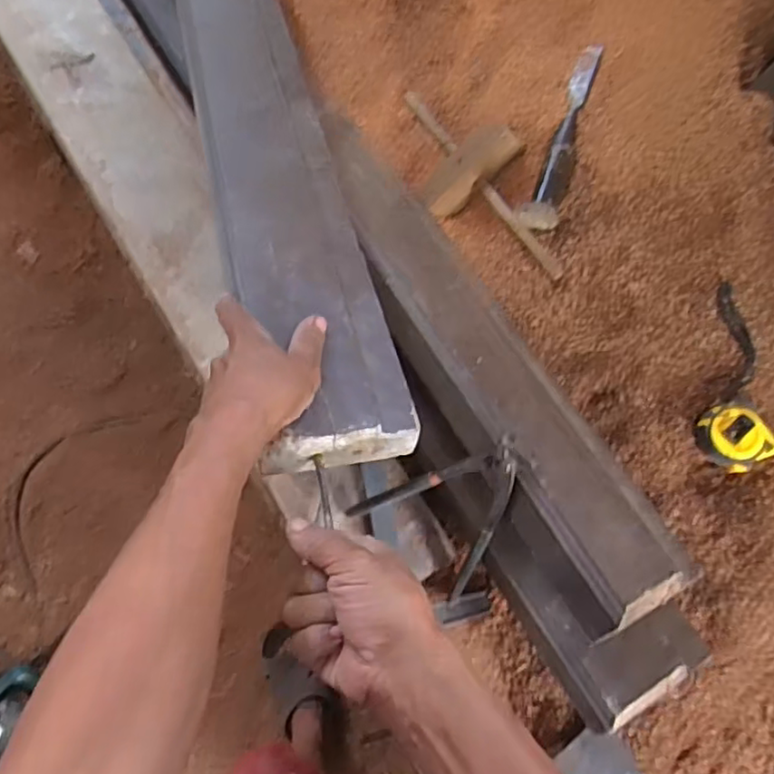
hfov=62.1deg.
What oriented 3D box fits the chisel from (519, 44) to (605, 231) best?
[{"bbox_3d":[0.209,-0.303,0.767,0.048,0.036,0.241,17,72,5],"label":"chisel"}]

